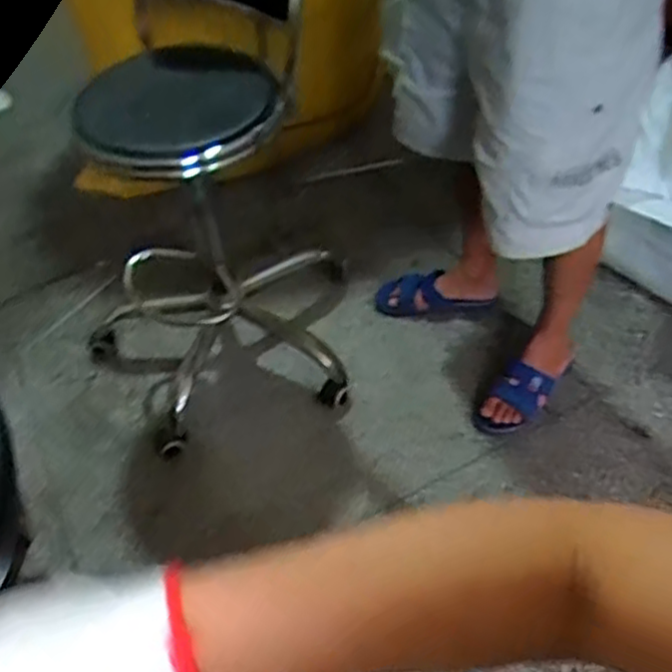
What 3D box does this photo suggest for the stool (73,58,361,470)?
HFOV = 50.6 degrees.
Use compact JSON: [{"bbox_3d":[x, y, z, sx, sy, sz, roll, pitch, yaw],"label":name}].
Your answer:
[{"bbox_3d":[-0.298,-0.160,1.397,0.438,0.644,0.527,-26,51,-17],"label":"stool"}]

